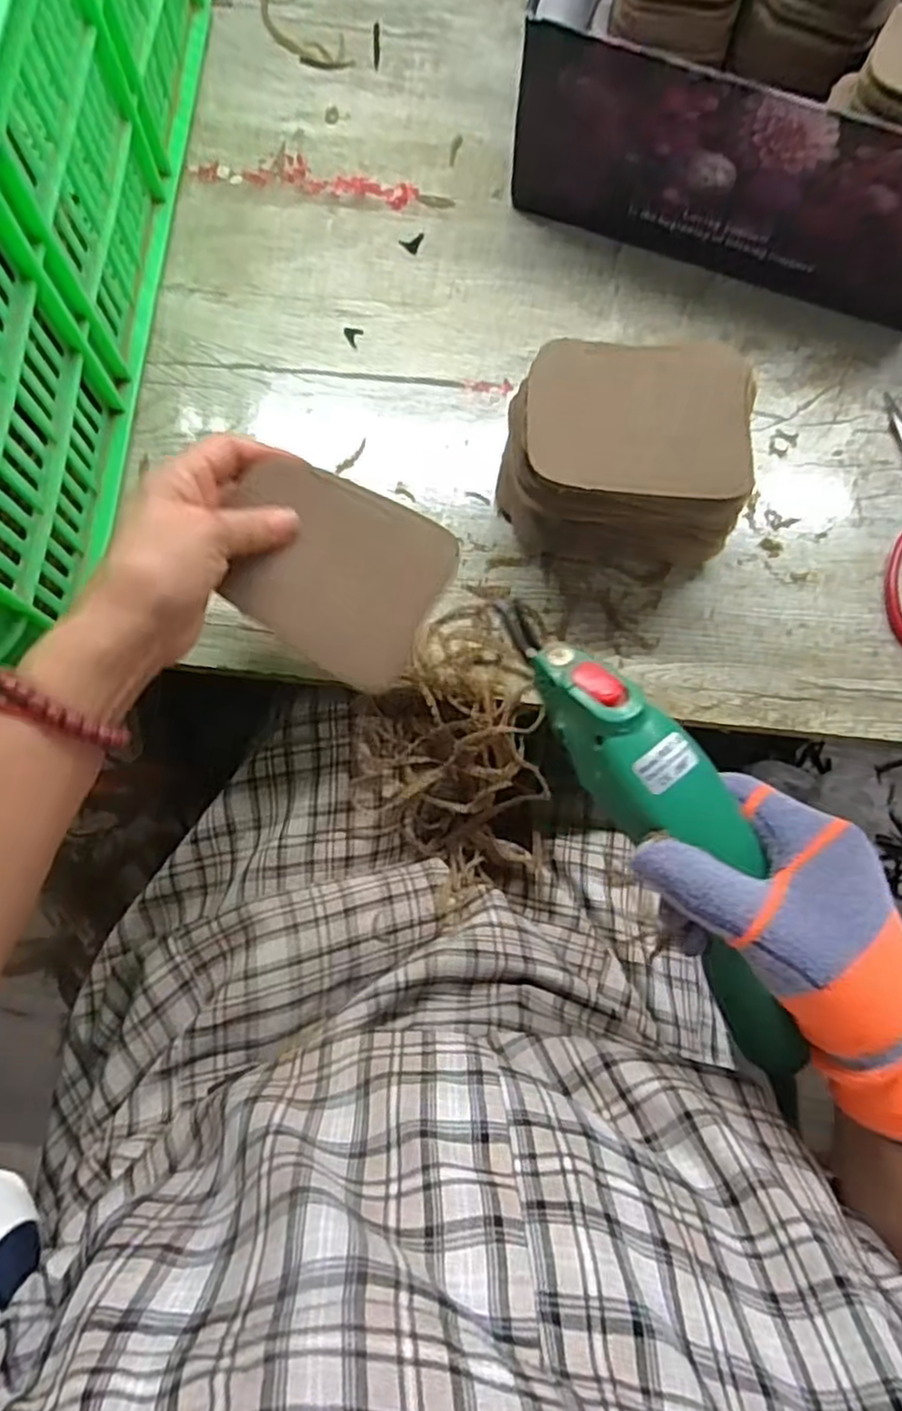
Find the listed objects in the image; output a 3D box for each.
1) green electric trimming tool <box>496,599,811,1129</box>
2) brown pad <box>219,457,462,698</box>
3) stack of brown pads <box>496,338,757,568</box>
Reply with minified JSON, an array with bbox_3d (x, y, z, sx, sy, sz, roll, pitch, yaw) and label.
[{"bbox_3d":[0.093,0.049,0.294,0.046,0.035,0.221,-29,87,-8],"label":"green electric trimming tool"},{"bbox_3d":[-0.063,-0.072,0.380,0.112,0.008,0.094,27,84,-7],"label":"brown pad"},{"bbox_3d":[0.097,-0.143,0.429,0.133,0.094,0.110,3,76,-1],"label":"stack of brown pads"}]

